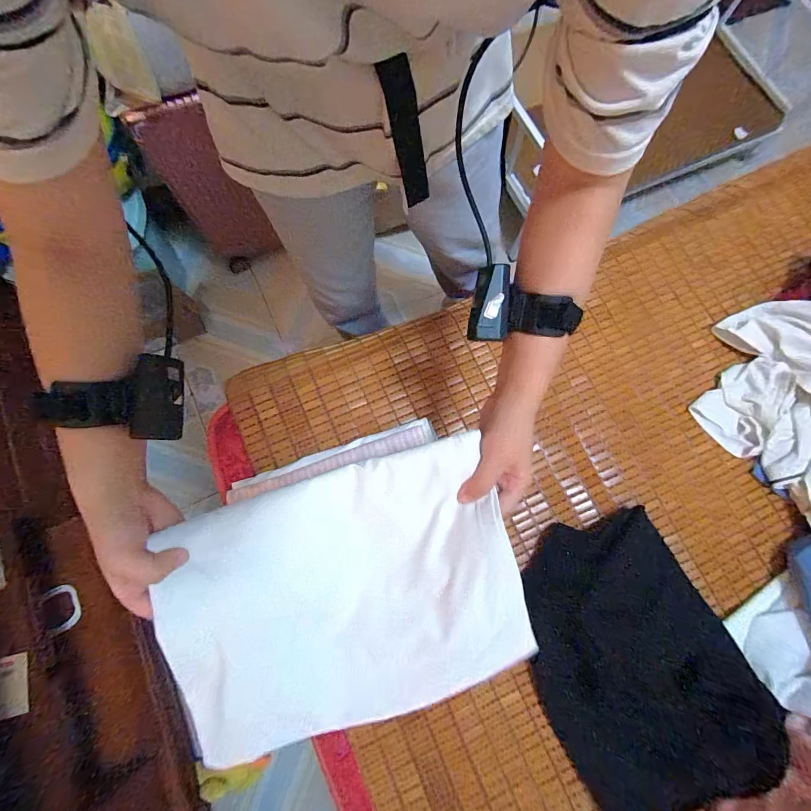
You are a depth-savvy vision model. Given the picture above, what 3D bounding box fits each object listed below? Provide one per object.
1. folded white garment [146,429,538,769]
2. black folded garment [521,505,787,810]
[{"bbox_3d":[-0.045,0.163,0.328,0.278,0.064,0.209,-17,77,-6],"label":"folded white garment"},{"bbox_3d":[0.304,0.326,0.503,0.265,0.099,0.322,-27,78,-8],"label":"black folded garment"}]

